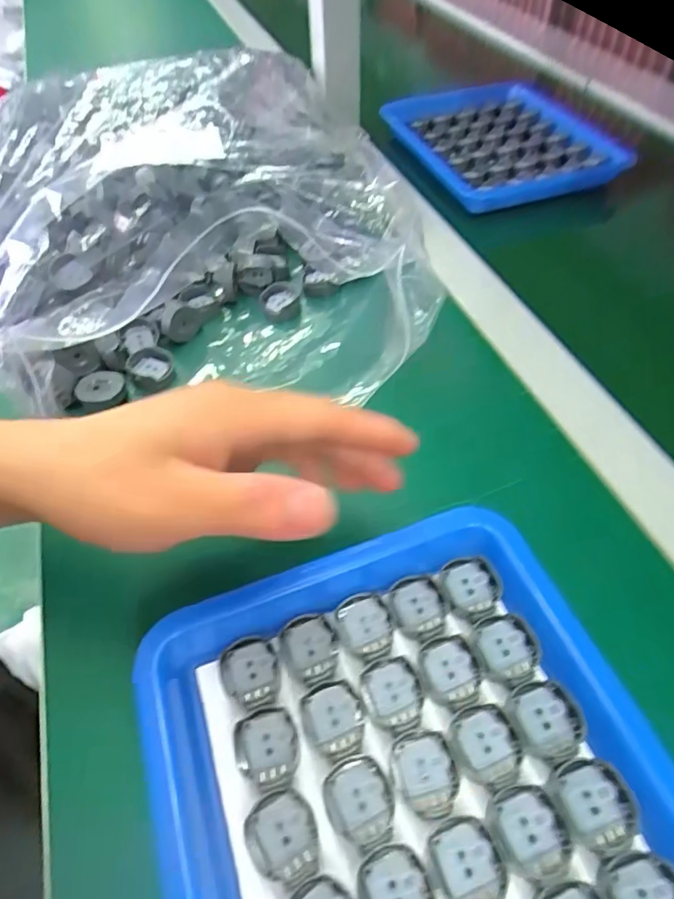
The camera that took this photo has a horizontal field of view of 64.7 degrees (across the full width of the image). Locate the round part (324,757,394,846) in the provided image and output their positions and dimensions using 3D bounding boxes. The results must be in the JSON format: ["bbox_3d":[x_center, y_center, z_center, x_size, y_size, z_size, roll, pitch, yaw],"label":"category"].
[{"bbox_3d":[0.009,0.129,0.196,0.024,0.004,0.025,-1,53,1],"label":"round part"}]

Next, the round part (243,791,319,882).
[{"bbox_3d":[-0.020,0.138,0.190,0.025,0.004,0.026,-5,53,-2],"label":"round part"}]

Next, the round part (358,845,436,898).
[{"bbox_3d":[0.020,0.150,0.179,0.024,0.004,0.026,-1,53,1],"label":"round part"}]

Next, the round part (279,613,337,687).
[{"bbox_3d":[-0.011,0.085,0.231,0.024,0.004,0.026,-24,56,-16],"label":"round part"}]

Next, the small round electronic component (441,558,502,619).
[{"bbox_3d":[0.063,0.063,0.244,0.025,0.006,0.026,-15,54,-10],"label":"small round electronic component"}]

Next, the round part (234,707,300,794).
[{"bbox_3d":[-0.027,0.117,0.207,0.024,0.004,0.028,-12,53,-8],"label":"round part"}]

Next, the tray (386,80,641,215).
[{"bbox_3d":[0.156,-0.309,0.527,0.179,0.022,0.214,-14,54,-9],"label":"tray"}]

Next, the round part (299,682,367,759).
[{"bbox_3d":[0.000,0.107,0.213,0.024,0.004,0.027,-20,55,-13],"label":"round part"}]

